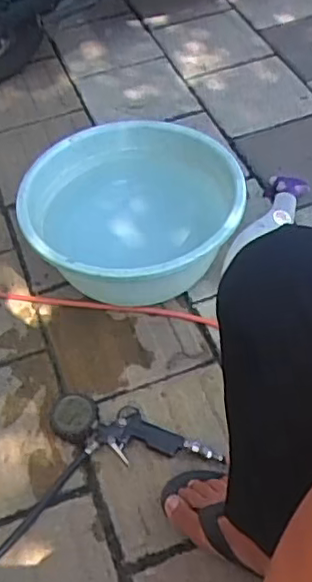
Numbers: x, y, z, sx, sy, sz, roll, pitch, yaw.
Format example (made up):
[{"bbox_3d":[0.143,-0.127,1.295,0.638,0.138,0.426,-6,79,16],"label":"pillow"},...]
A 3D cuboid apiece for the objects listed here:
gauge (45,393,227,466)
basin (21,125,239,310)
[{"bbox_3d":[-0.032,0.213,0.918,0.262,0.041,0.085,12,53,14],"label":"gauge"},{"bbox_3d":[-0.037,-0.118,1.087,0.344,0.196,0.336,-2,51,3],"label":"basin"}]

